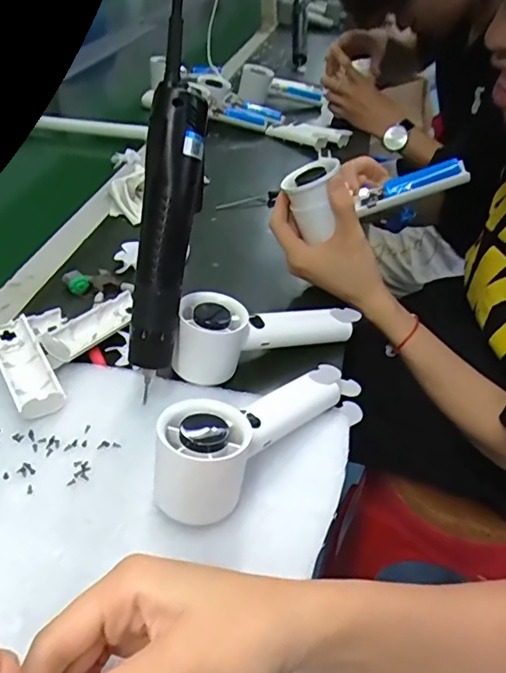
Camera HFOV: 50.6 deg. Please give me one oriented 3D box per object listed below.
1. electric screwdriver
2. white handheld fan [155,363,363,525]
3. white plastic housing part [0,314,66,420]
[{"bbox_3d":[-0.063,-0.066,0.389,0.034,0.217,0.030,13,12,15],"label":"electric screwdriver"},{"bbox_3d":[0.017,0.053,0.367,0.185,0.057,0.051,-26,48,-30],"label":"white handheld fan"},{"bbox_3d":[-0.181,0.023,0.425,0.036,0.023,0.105,-22,46,-26],"label":"white plastic housing part"}]

